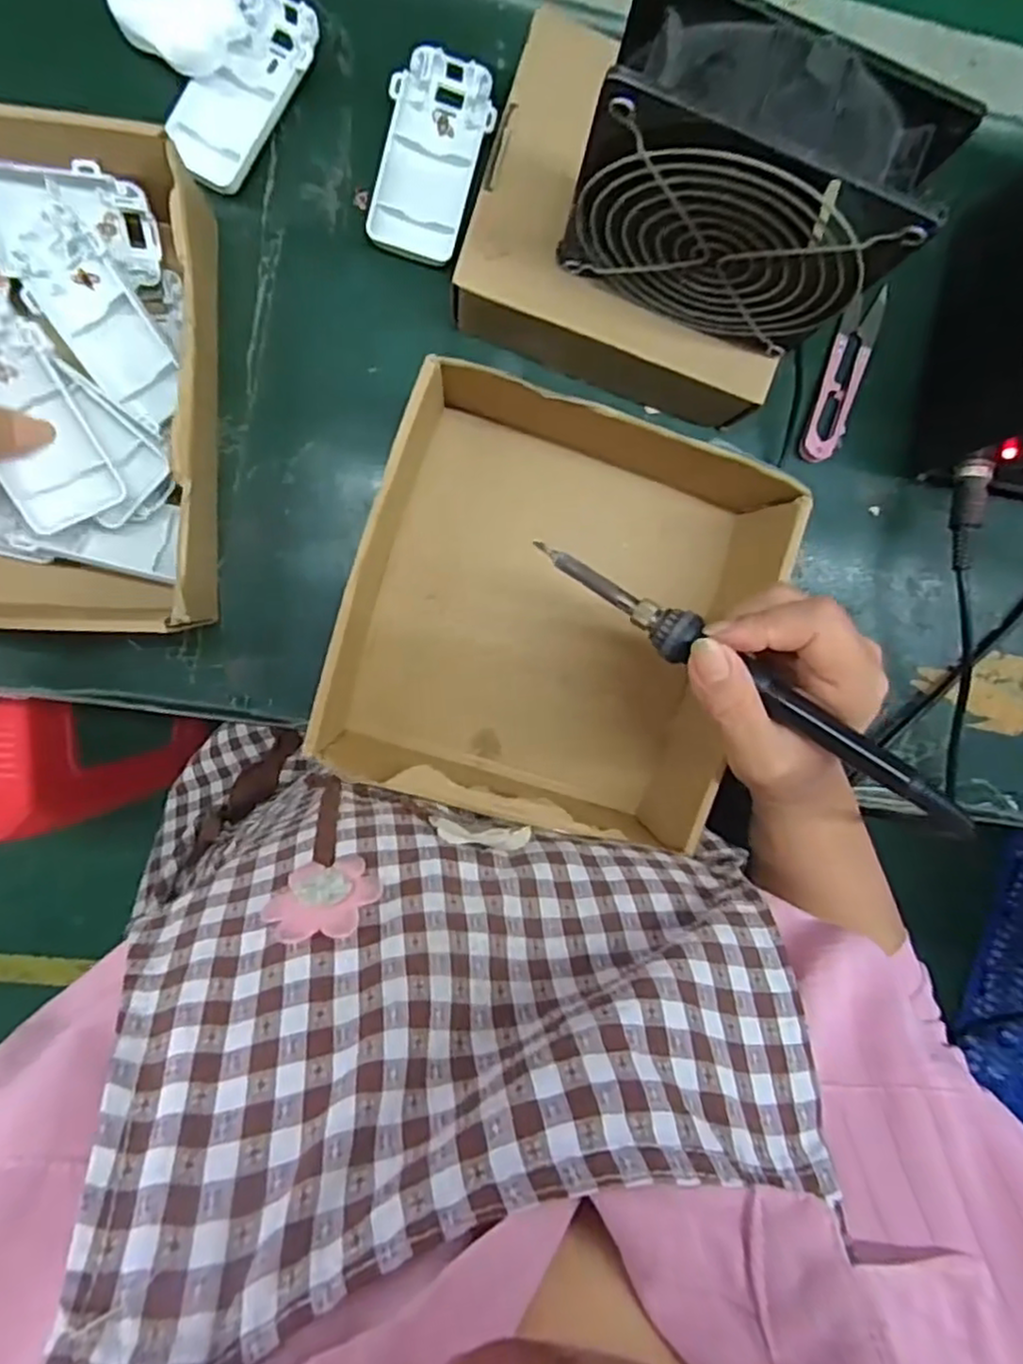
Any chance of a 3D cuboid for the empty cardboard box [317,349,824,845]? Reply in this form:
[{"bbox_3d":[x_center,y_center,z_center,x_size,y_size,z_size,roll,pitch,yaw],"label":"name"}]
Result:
[{"bbox_3d":[0.026,-0.028,0.371,0.226,0.060,0.224,15,96,-7],"label":"empty cardboard box"}]

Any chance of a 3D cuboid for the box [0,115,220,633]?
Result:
[{"bbox_3d":[-0.236,-0.139,0.327,0.195,0.073,0.223,3,97,-6],"label":"box"}]

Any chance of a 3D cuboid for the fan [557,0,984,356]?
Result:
[{"bbox_3d":[0.086,-0.190,0.274,0.117,0.114,0.049,17,96,-7],"label":"fan"}]

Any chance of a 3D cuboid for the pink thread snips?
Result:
[{"bbox_3d":[0.191,-0.175,0.397,0.023,0.008,0.103,18,95,-7],"label":"pink thread snips"}]

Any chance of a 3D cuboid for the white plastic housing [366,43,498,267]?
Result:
[{"bbox_3d":[-0.042,-0.270,0.360,0.049,0.012,0.094,18,95,-7],"label":"white plastic housing"}]

